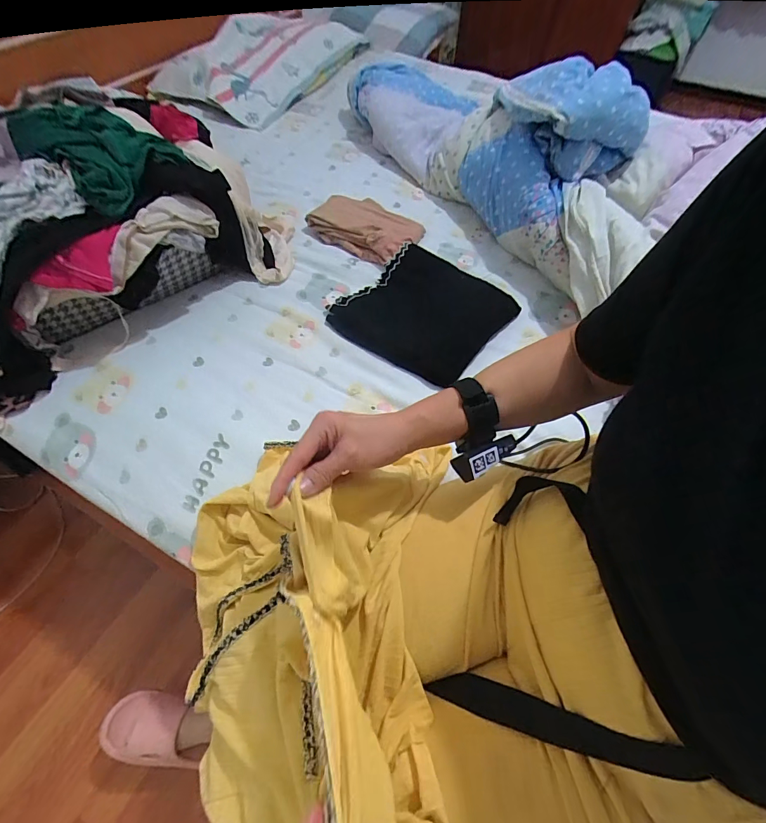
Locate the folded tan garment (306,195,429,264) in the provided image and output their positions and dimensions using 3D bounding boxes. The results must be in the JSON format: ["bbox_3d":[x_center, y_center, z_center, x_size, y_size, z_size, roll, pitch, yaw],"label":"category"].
[{"bbox_3d":[-0.034,-0.422,0.884,0.240,0.051,0.173,31,62,17],"label":"folded tan garment"}]

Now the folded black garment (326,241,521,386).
[{"bbox_3d":[0.078,-0.194,0.740,0.266,0.030,0.281,37,64,20],"label":"folded black garment"}]

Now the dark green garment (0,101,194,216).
[{"bbox_3d":[-0.450,-0.423,0.630,0.208,0.071,0.179,27,61,15],"label":"dark green garment"}]

